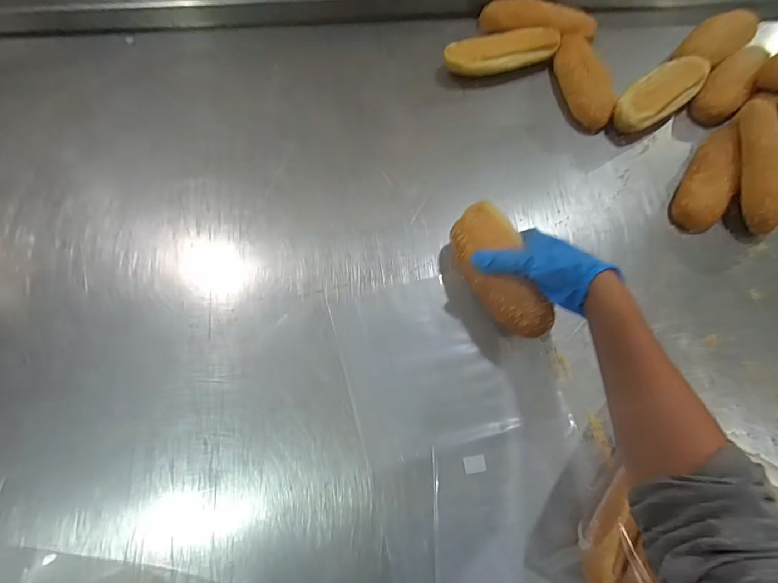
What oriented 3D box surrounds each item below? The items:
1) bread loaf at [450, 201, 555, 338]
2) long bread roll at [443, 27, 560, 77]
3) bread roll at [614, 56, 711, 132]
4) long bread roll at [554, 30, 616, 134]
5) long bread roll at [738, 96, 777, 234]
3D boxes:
[{"bbox_3d":[0.119,-0.023,0.448,0.059,0.047,0.160,-19,69,-7],"label":"bread loaf"},{"bbox_3d":[0.169,-0.352,0.598,0.169,0.050,0.048,-7,70,-3],"label":"long bread roll"},{"bbox_3d":[0.381,-0.278,0.574,0.146,0.049,0.063,-35,74,-12],"label":"bread roll"},{"bbox_3d":[0.285,-0.314,0.589,0.064,0.033,0.166,-11,70,-4],"label":"long bread roll"},{"bbox_3d":[0.486,-0.175,0.525,0.043,0.044,0.187,8,70,3],"label":"long bread roll"}]

